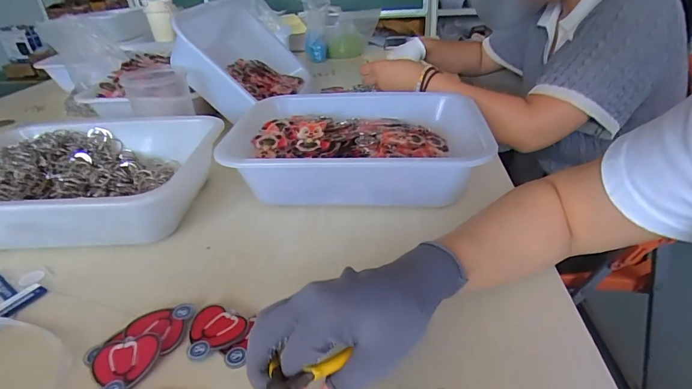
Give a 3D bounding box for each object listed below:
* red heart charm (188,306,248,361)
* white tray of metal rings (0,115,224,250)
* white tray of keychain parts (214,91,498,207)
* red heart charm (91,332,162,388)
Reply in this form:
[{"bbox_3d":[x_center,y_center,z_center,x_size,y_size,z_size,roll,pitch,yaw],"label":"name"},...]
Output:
[{"bbox_3d":[-0.114,0.115,0.339,0.048,0.006,0.047,-20,36,-26],"label":"red heart charm"},{"bbox_3d":[-0.344,-0.018,0.508,0.333,0.080,0.241,-2,32,1],"label":"white tray of metal rings"},{"bbox_3d":[0.019,-0.063,0.548,0.335,0.086,0.241,1,32,6],"label":"white tray of keychain parts"},{"bbox_3d":[-0.173,0.132,0.311,0.050,0.007,0.055,-26,38,-33],"label":"red heart charm"}]

